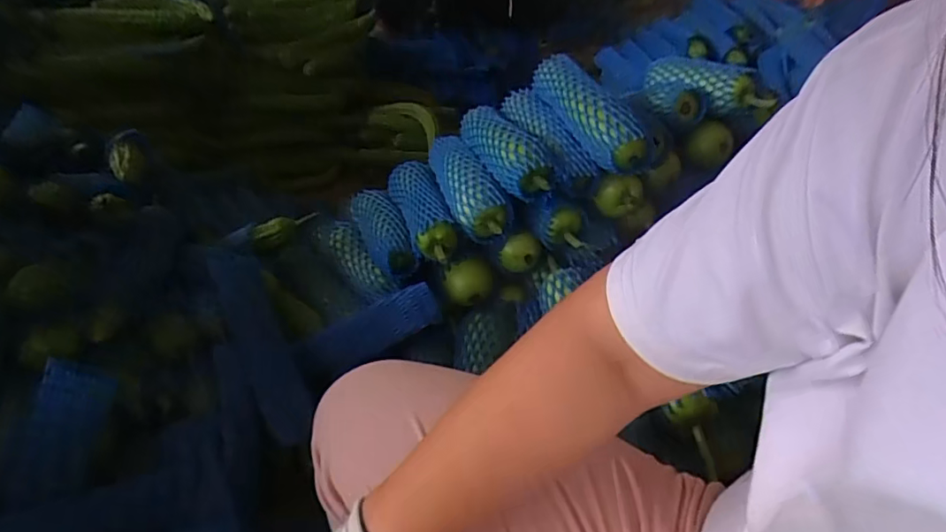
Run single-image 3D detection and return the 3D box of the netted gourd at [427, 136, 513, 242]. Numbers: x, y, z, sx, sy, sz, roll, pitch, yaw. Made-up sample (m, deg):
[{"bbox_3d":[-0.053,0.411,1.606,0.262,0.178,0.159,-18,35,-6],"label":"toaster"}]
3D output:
[{"bbox_3d":[-0.021,-0.116,0.751,0.063,0.062,0.219,-10,39,-21],"label":"netted gourd"}]

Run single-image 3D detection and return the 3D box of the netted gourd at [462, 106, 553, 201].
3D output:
[{"bbox_3d":[0.038,-0.163,0.727,0.066,0.052,0.214,-5,37,-15],"label":"netted gourd"}]

